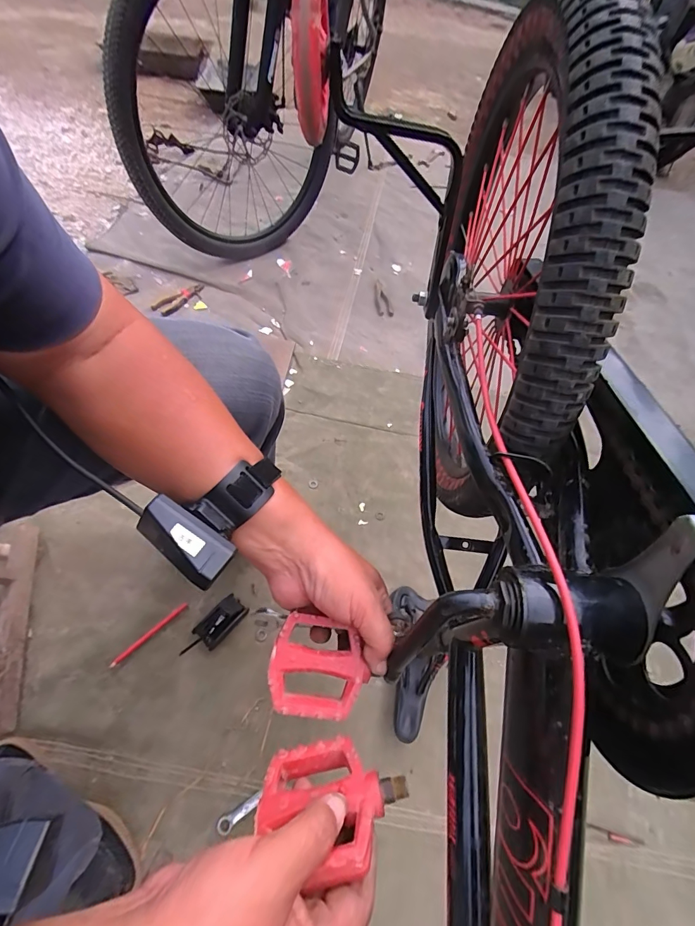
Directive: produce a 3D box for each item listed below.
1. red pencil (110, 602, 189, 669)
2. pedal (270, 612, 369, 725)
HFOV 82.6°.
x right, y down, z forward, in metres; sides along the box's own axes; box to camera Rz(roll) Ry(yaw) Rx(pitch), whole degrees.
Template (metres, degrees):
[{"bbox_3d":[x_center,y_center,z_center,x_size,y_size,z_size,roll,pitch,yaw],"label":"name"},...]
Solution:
[{"bbox_3d":[-0.329,0.284,0.656,0.135,0.004,0.011,-38,67,-24],"label":"red pencil"},{"bbox_3d":[-0.023,0.161,0.311,0.074,0.016,0.068,10,57,3],"label":"pedal"}]

